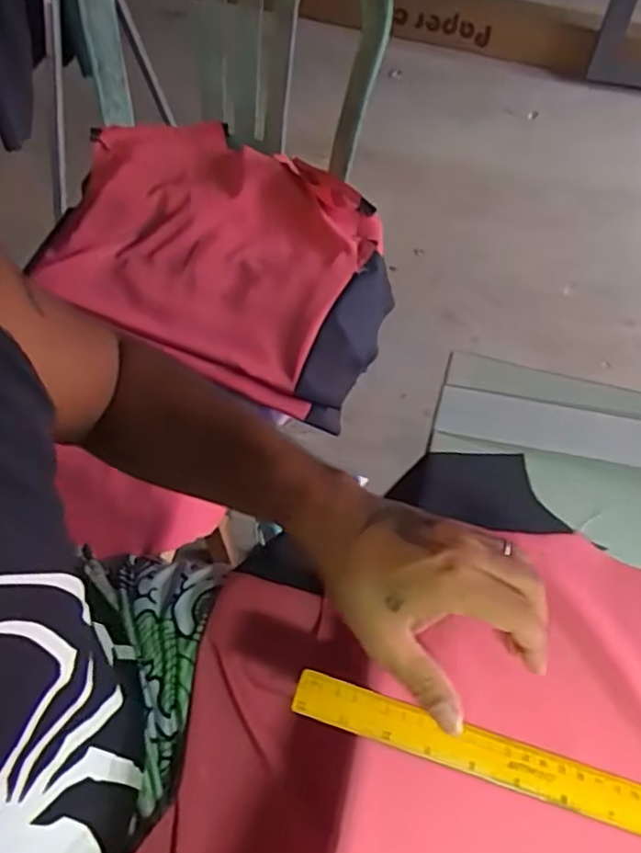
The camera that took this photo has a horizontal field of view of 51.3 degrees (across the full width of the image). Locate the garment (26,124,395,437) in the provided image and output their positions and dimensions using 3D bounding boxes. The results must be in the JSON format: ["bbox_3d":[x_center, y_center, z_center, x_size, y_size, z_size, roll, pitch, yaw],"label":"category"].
[{"bbox_3d":[-0.125,-0.237,0.917,0.467,0.121,0.322,26,59,16],"label":"garment"}]

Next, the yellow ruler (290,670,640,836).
[{"bbox_3d":[0.133,0.196,0.369,0.303,0.004,0.025,16,64,9],"label":"yellow ruler"}]

